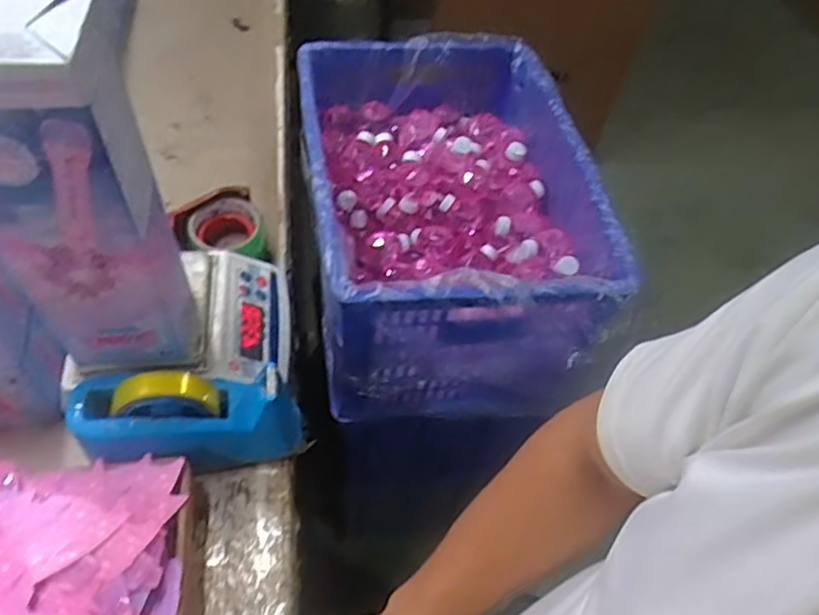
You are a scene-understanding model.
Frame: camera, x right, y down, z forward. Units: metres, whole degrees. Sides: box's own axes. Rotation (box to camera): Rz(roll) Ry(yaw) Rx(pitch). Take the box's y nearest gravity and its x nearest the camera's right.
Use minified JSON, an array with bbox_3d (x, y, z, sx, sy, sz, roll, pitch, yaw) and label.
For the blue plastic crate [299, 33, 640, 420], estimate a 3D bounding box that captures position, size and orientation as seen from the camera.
[{"bbox_3d":[0.051,-0.126,0.923,0.355,0.252,0.528,-5,53,-10],"label":"blue plastic crate"}]

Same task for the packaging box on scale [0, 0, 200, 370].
[{"bbox_3d":[-0.267,-0.076,0.541,0.117,0.329,0.088,-4,53,-9],"label":"packaging box on scale"}]

